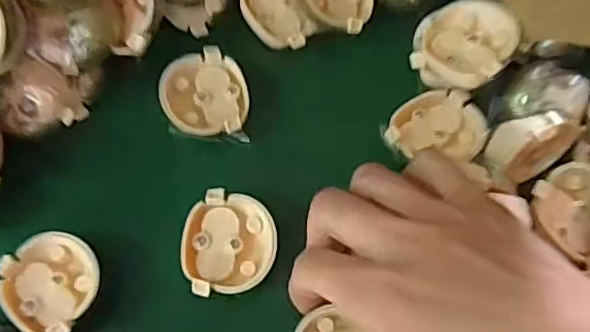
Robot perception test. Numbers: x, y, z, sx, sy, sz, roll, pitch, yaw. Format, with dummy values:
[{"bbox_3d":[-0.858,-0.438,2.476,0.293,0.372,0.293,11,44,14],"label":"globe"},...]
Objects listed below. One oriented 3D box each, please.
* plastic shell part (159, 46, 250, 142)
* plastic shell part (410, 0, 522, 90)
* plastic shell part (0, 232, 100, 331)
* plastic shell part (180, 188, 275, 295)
[{"bbox_3d":[-0.049,-0.041,0.328,0.046,0.013,0.050,4,69,2],"label":"plastic shell part"},{"bbox_3d":[0.095,-0.067,0.327,0.049,0.020,0.049,28,82,36],"label":"plastic shell part"},{"bbox_3d":[-0.118,0.056,0.290,0.043,0.015,0.050,-43,74,-14],"label":"plastic shell part"},{"bbox_3d":[-0.033,0.038,0.301,0.045,0.012,0.050,0,69,1],"label":"plastic shell part"}]

